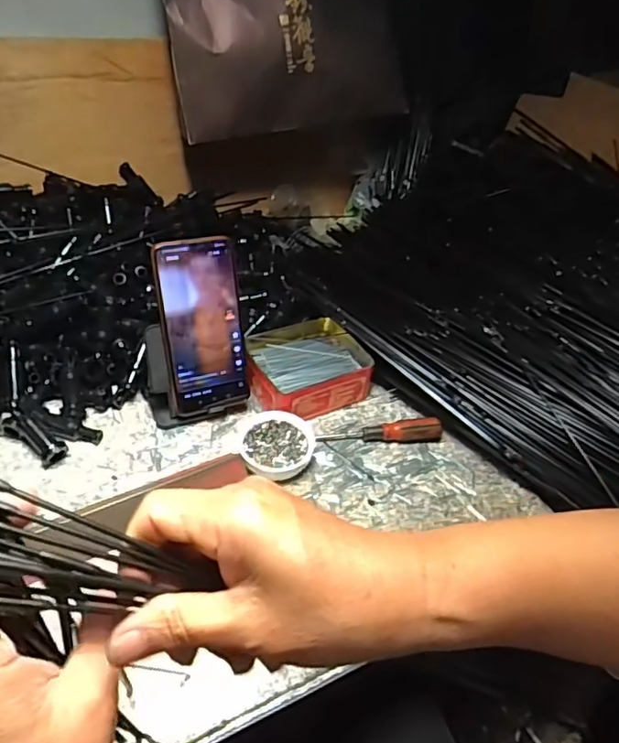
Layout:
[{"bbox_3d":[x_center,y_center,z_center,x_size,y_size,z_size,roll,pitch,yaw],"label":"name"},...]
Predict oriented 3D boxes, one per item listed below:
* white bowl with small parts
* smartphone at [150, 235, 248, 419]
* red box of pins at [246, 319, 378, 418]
[{"bbox_3d":[-0.032,0.073,0.545,0.070,0.025,0.076,4,41,-4],"label":"white bowl with small parts"},{"bbox_3d":[-0.101,-0.042,0.539,0.075,0.163,0.008,-11,19,-20],"label":"smartphone"},{"bbox_3d":[-0.004,-0.005,0.621,0.134,0.041,0.112,-20,48,-28],"label":"red box of pins"}]

